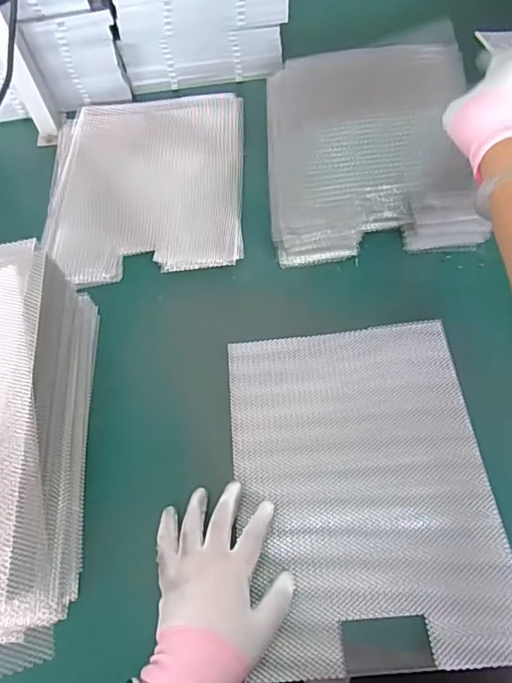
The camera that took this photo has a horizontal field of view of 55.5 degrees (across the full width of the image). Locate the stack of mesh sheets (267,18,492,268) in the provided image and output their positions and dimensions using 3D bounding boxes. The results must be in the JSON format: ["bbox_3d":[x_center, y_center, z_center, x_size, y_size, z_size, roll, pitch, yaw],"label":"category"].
[{"bbox_3d":[0.144,-0.275,0.663,0.262,0.063,0.360,-4,65,14],"label":"stack of mesh sheets"}]

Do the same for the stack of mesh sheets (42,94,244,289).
[{"bbox_3d":[-0.161,-0.236,0.699,0.277,0.034,0.339,-3,61,2],"label":"stack of mesh sheets"}]

